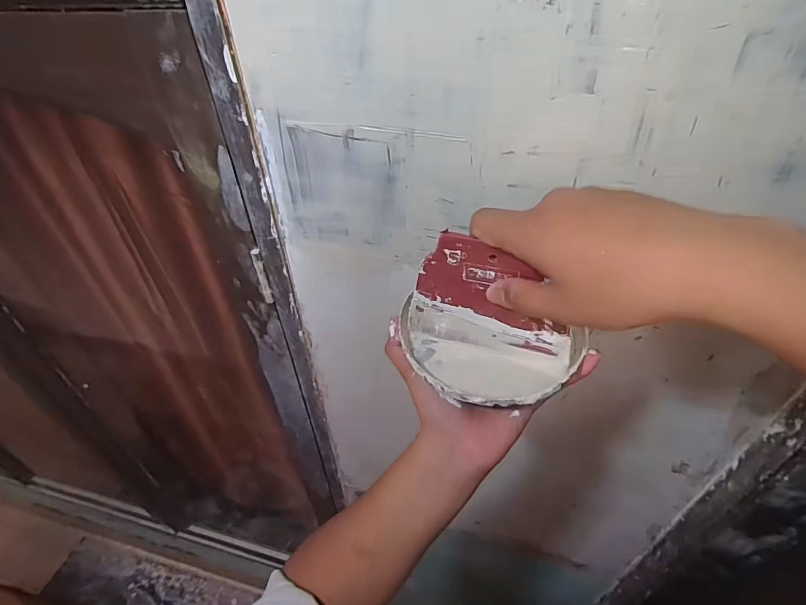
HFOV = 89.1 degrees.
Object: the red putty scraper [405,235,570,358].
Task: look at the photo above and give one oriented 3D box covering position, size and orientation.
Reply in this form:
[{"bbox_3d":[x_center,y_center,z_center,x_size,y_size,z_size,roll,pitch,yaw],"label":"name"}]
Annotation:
[{"bbox_3d":[0.063,-0.001,0.296,0.117,0.095,0.006,12,42,15],"label":"red putty scraper"}]

